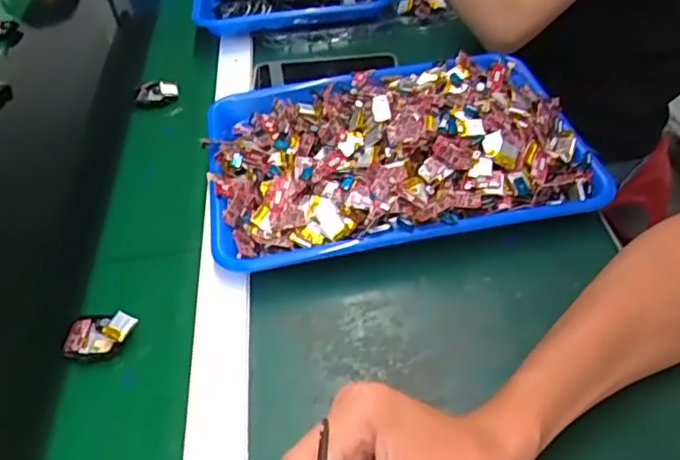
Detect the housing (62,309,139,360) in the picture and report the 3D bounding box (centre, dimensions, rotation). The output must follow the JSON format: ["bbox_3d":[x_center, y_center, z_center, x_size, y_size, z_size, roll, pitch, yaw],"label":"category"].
[{"bbox_3d":[-0.182,0.078,0.471,0.053,0.012,0.037,-4,45,3],"label":"housing"}]

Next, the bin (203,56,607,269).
[{"bbox_3d":[0.044,-0.084,0.560,0.325,0.059,0.240,-10,45,-3],"label":"bin"}]

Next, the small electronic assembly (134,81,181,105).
[{"bbox_3d":[-0.211,-0.161,0.716,0.049,0.017,0.027,-11,44,-2],"label":"small electronic assembly"}]

